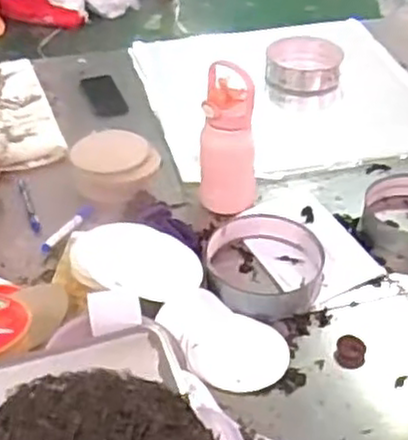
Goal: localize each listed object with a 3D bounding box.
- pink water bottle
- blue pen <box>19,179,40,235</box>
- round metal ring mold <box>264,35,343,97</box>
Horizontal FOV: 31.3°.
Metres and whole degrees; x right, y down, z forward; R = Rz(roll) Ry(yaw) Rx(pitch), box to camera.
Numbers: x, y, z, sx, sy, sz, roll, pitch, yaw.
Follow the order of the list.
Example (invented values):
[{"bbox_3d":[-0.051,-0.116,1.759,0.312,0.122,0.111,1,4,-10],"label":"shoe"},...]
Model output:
[{"bbox_3d":[0.044,-0.130,1.248,0.096,0.240,0.086,6,39,6],"label":"pink water bottle"},{"bbox_3d":[-0.306,-0.028,1.278,0.016,0.015,0.152,-12,40,-16],"label":"blue pen"},{"bbox_3d":[0.235,-0.376,1.708,0.172,0.061,0.206,6,39,6],"label":"round metal ring mold"}]

